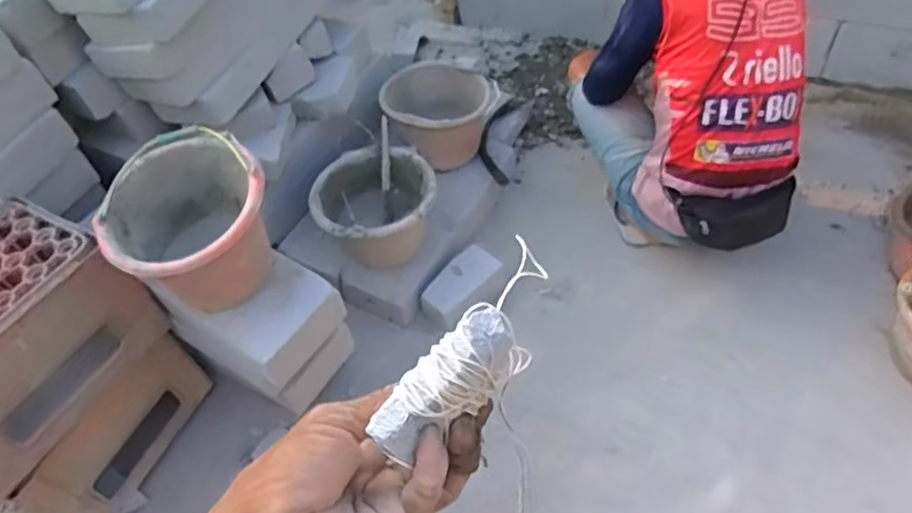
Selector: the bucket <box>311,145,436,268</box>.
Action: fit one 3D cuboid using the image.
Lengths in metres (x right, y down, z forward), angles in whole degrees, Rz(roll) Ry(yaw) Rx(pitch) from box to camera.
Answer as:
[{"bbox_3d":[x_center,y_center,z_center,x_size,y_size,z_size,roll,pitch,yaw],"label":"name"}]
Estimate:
[{"bbox_3d":[-0.194,-0.108,1.696,0.286,0.221,0.289,-4,53,5],"label":"bucket"}]

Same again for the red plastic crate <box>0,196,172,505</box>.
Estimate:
[{"bbox_3d":[-0.849,0.165,1.270,0.287,0.288,0.427,22,59,22],"label":"red plastic crate"}]

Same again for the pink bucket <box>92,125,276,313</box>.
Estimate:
[{"bbox_3d":[-0.481,-0.045,1.254,0.285,0.226,0.310,-4,53,5],"label":"pink bucket"}]

